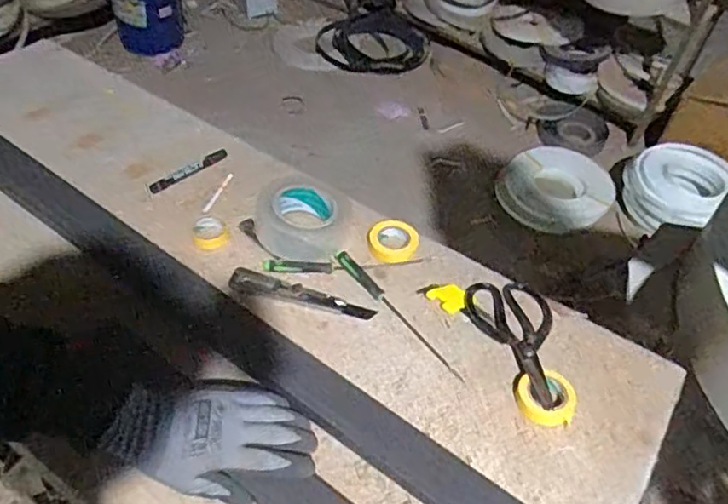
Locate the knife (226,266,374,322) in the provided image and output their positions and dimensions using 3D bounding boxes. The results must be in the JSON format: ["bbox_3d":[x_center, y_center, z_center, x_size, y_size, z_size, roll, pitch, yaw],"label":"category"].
[{"bbox_3d":[-0.078,0.053,0.782,0.182,0.014,0.037,10,48,4],"label":"knife"}]

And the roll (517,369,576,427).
[{"bbox_3d":[0.201,0.160,0.683,0.063,0.012,0.066,3,48,-3],"label":"roll"}]

